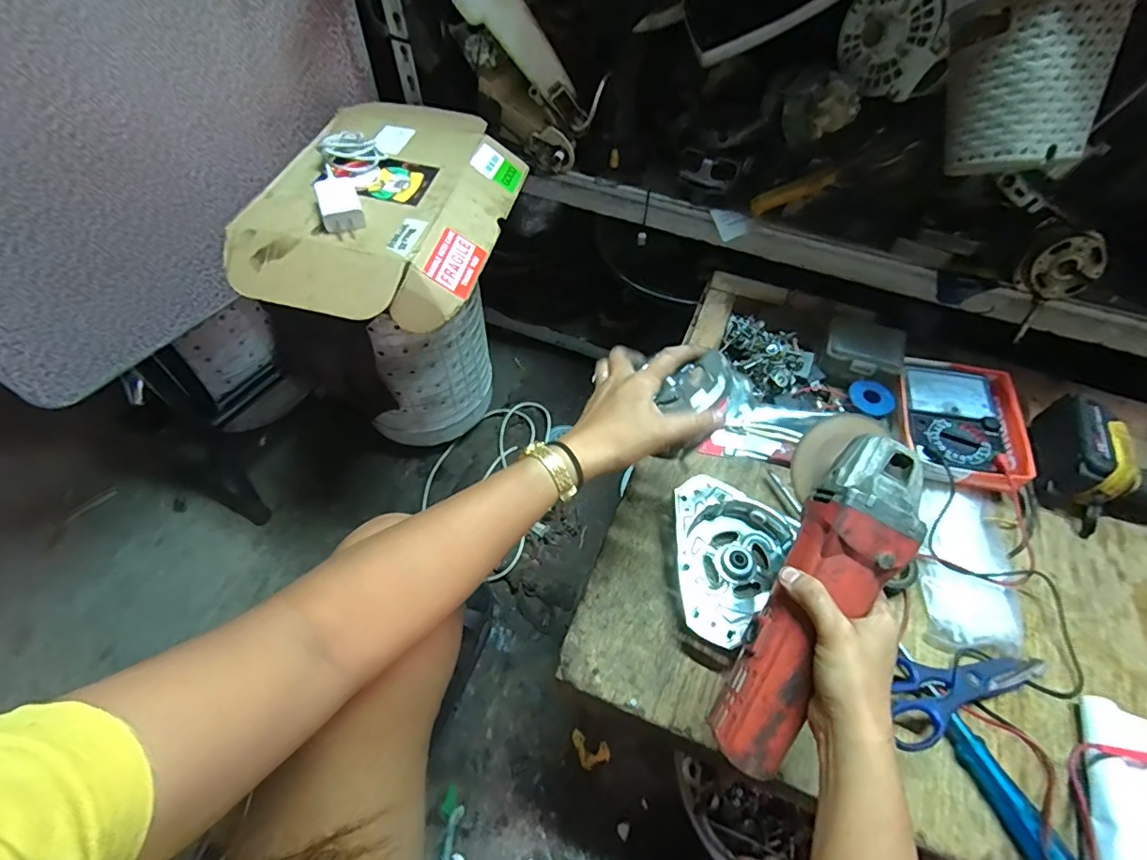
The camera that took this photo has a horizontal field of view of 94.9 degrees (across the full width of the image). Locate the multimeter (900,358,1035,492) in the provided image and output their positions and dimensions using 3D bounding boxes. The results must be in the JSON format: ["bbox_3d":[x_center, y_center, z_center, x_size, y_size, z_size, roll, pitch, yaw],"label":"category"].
[{"bbox_3d":[0.463,-0.007,0.636,0.137,0.036,0.173,11,57,7],"label":"multimeter"}]

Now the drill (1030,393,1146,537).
[{"bbox_3d":[0.656,0.040,0.595,0.216,0.075,0.176,12,57,7],"label":"drill"}]

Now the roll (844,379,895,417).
[{"bbox_3d":[0.373,-0.041,0.660,0.054,0.016,0.046,28,60,16],"label":"roll"}]

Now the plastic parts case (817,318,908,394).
[{"bbox_3d":[0.377,-0.097,0.695,0.091,0.055,0.087,24,59,14],"label":"plastic parts case"}]

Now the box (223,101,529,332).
[{"bbox_3d":[-0.211,-0.278,0.621,0.254,0.067,0.361,11,57,6],"label":"box"}]

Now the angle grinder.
[{"bbox_3d":[0.181,0.113,0.395,0.084,0.073,0.273,26,81,15],"label":"angle grinder"}]

